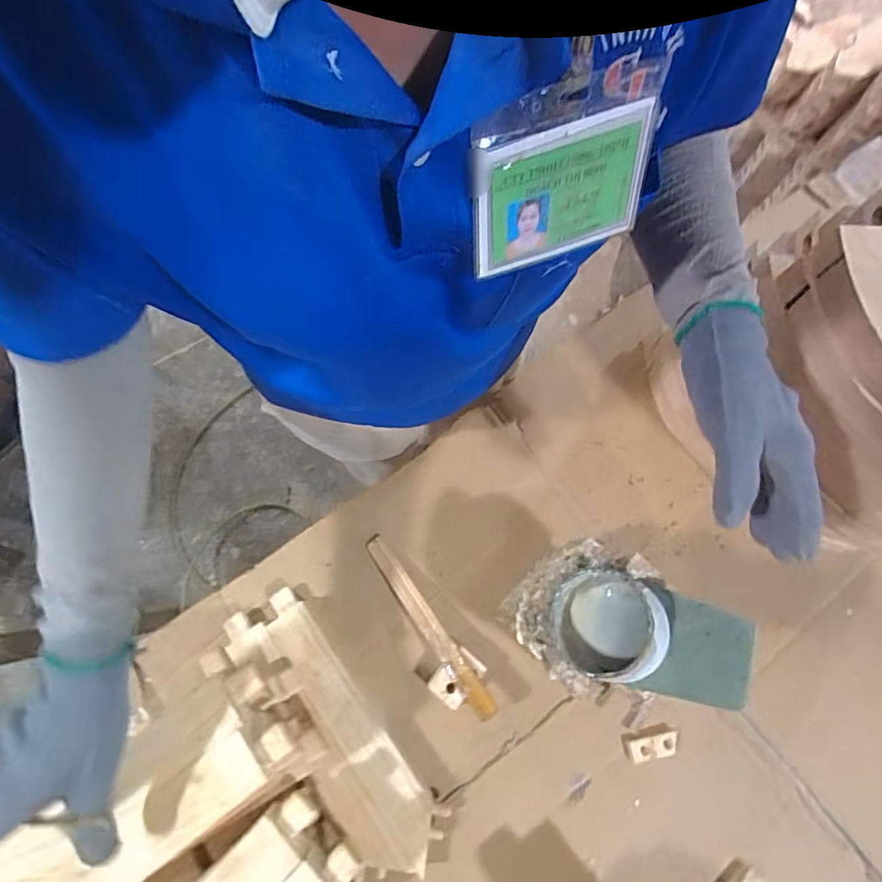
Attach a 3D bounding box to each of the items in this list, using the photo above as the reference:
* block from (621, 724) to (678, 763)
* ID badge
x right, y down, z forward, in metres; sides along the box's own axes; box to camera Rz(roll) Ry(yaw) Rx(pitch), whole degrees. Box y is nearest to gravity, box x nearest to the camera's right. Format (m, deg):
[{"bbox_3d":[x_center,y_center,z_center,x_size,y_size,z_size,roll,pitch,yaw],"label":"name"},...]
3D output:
[{"bbox_3d":[0.216,0.311,0.528,0.054,0.013,0.027,-11,74,-6],"label":"block"},{"bbox_3d":[0.060,-0.131,0.254,0.098,0.083,0.005,-22,51,-12],"label":"ID badge"}]

